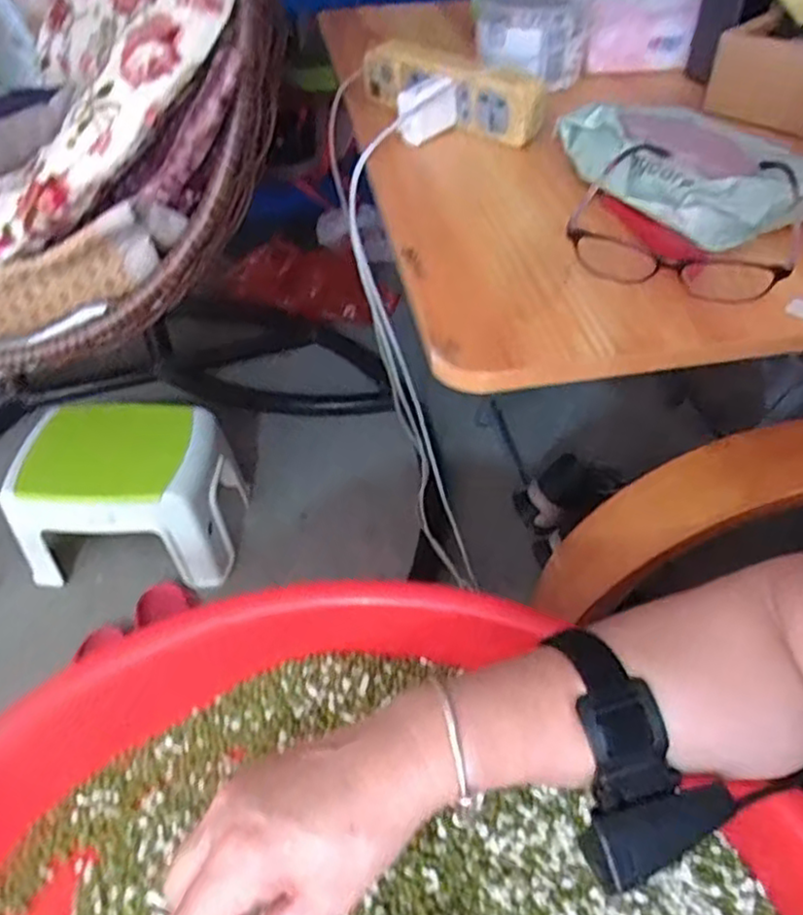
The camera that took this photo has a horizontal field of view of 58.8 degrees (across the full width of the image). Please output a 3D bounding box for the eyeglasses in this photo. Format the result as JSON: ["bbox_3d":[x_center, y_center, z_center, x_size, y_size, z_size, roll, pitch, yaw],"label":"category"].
[{"bbox_3d":[0.197,-0.168,0.502,0.156,0.046,0.132,17,48,18],"label":"eyeglasses"}]

